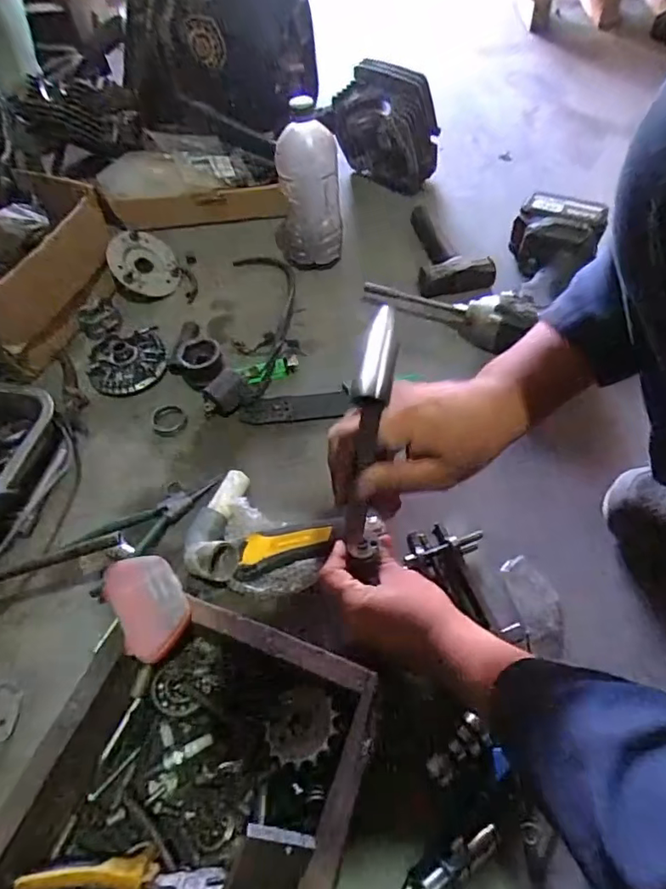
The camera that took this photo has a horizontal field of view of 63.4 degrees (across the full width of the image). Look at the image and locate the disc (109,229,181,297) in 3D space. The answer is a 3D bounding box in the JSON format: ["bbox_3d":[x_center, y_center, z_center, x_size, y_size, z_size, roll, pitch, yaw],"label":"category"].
[{"bbox_3d":[-0.277,-0.264,0.789,0.095,0.012,0.094,-4,82,-31],"label":"disc"}]

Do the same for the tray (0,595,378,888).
[{"bbox_3d":[-0.101,0.250,0.393,0.220,0.093,0.242,17,59,16],"label":"tray"}]

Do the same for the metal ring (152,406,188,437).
[{"bbox_3d":[-0.197,-0.029,0.651,0.040,0.005,0.047,-20,56,-9],"label":"metal ring"}]

